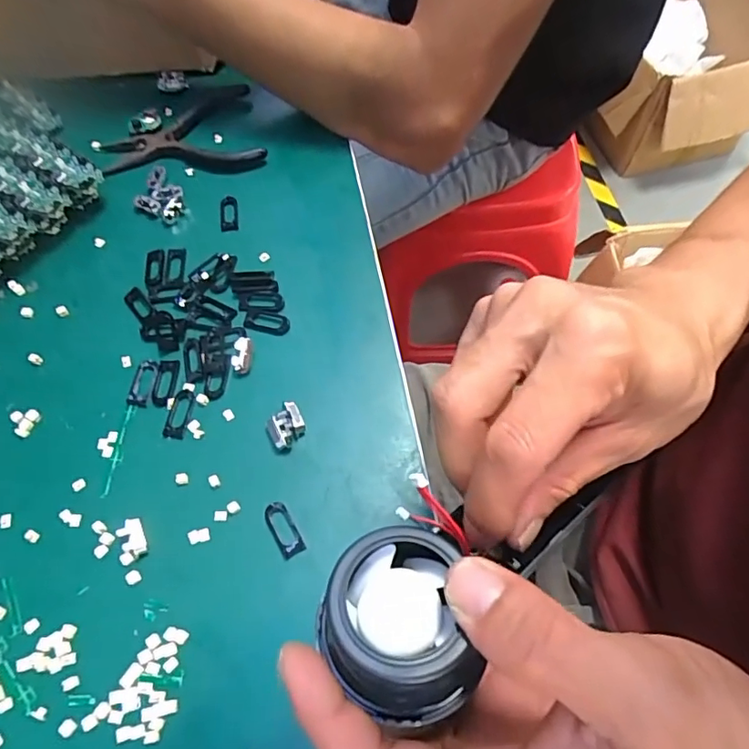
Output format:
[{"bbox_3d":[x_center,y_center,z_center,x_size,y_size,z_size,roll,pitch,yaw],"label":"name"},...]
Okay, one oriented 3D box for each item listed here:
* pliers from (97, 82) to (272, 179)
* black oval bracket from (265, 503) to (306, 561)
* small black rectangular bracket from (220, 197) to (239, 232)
[{"bbox_3d":[-0.145,-0.177,0.400,0.115,0.011,0.088,-16,65,-7],"label":"pliers"},{"bbox_3d":[-0.046,0.078,0.272,0.013,0.004,0.029,-29,67,-13],"label":"black oval bracket"},{"bbox_3d":[-0.099,-0.110,0.366,0.012,0.004,0.028,-7,64,-3],"label":"small black rectangular bracket"}]

